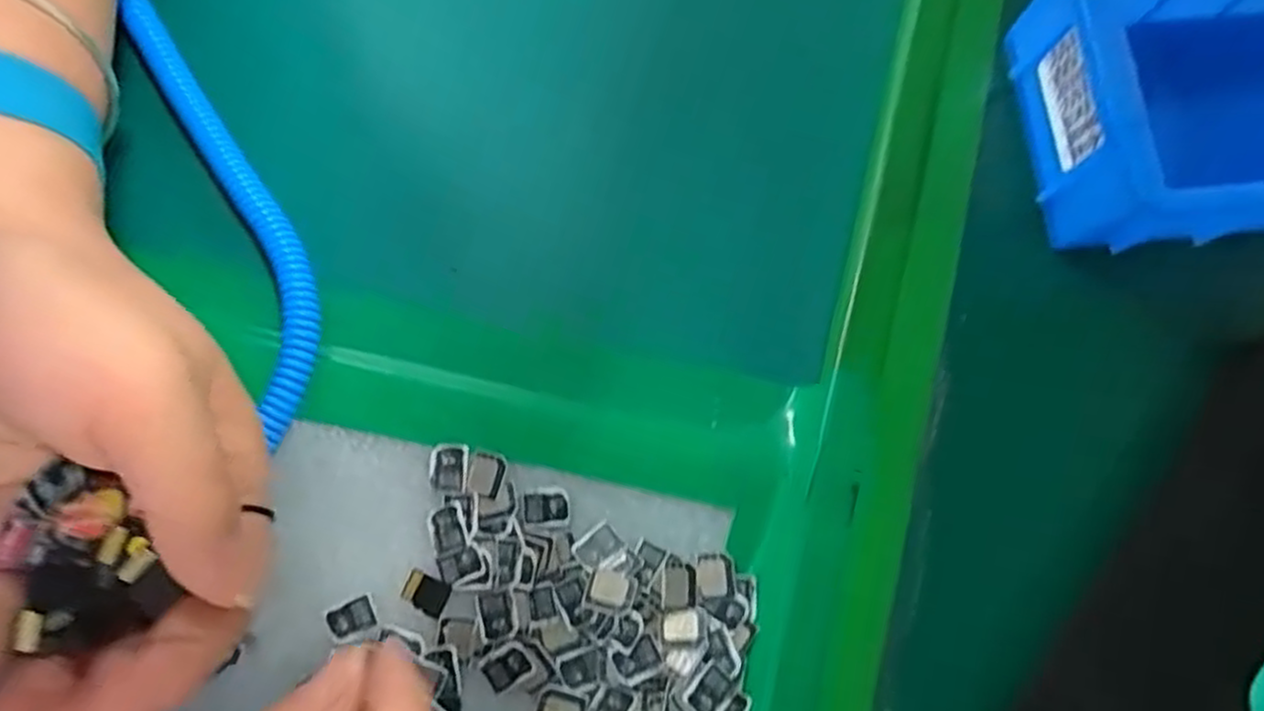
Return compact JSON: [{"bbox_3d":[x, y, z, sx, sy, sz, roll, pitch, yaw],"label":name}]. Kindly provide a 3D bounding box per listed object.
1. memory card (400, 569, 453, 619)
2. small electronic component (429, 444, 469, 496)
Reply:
[{"bbox_3d":[-0.065,0.075,0.226,0.014,0.004,0.010,25,77,7],"label":"memory card"},{"bbox_3d":[-0.060,0.037,0.233,0.012,0.004,0.016,0,80,1],"label":"small electronic component"}]

